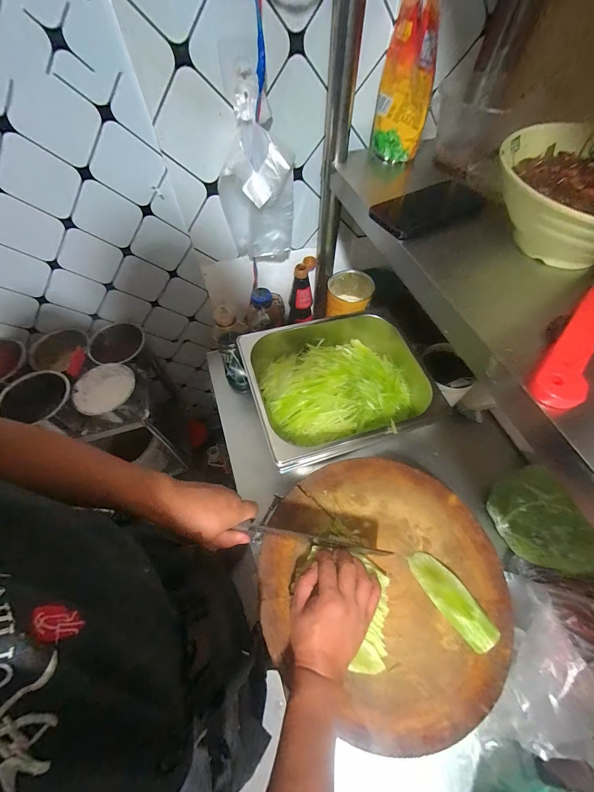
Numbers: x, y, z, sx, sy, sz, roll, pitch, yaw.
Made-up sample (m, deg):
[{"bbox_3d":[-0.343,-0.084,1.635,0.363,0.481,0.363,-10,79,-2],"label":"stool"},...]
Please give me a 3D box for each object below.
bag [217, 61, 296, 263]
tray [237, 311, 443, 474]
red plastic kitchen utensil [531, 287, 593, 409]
[{"bbox_3d":[-0.067,-0.343,0.488,0.120,0.225,0.074,-4,59,-2],"label":"bag"},{"bbox_3d":[0.092,-0.026,0.584,0.346,0.095,0.261,-17,60,-10],"label":"tray"},{"bbox_3d":[0.258,-0.047,0.272,0.037,0.017,0.153,39,67,21],"label":"red plastic kitchen utensil"}]

